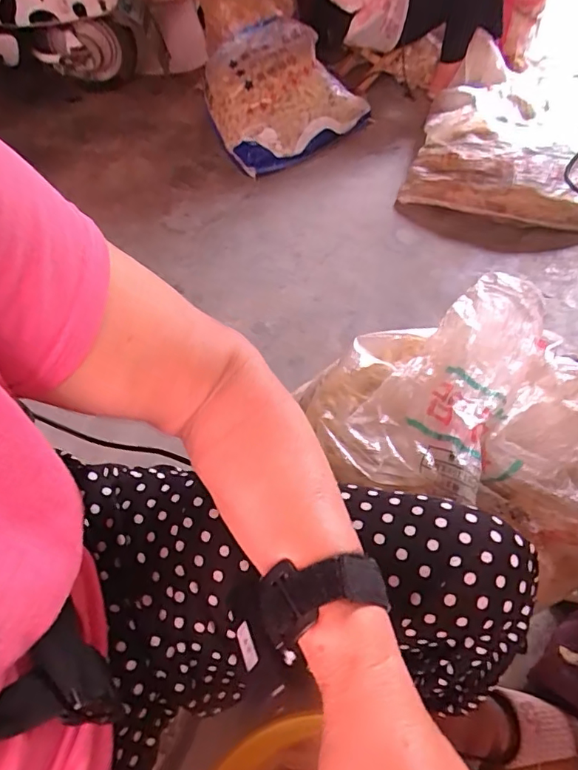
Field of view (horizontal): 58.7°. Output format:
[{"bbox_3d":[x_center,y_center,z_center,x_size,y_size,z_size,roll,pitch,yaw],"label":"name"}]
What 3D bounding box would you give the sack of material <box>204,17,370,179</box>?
[{"bbox_3d":[-0.013,-0.886,1.571,0.442,0.292,0.342,-19,52,-11],"label":"sack of material"}]

